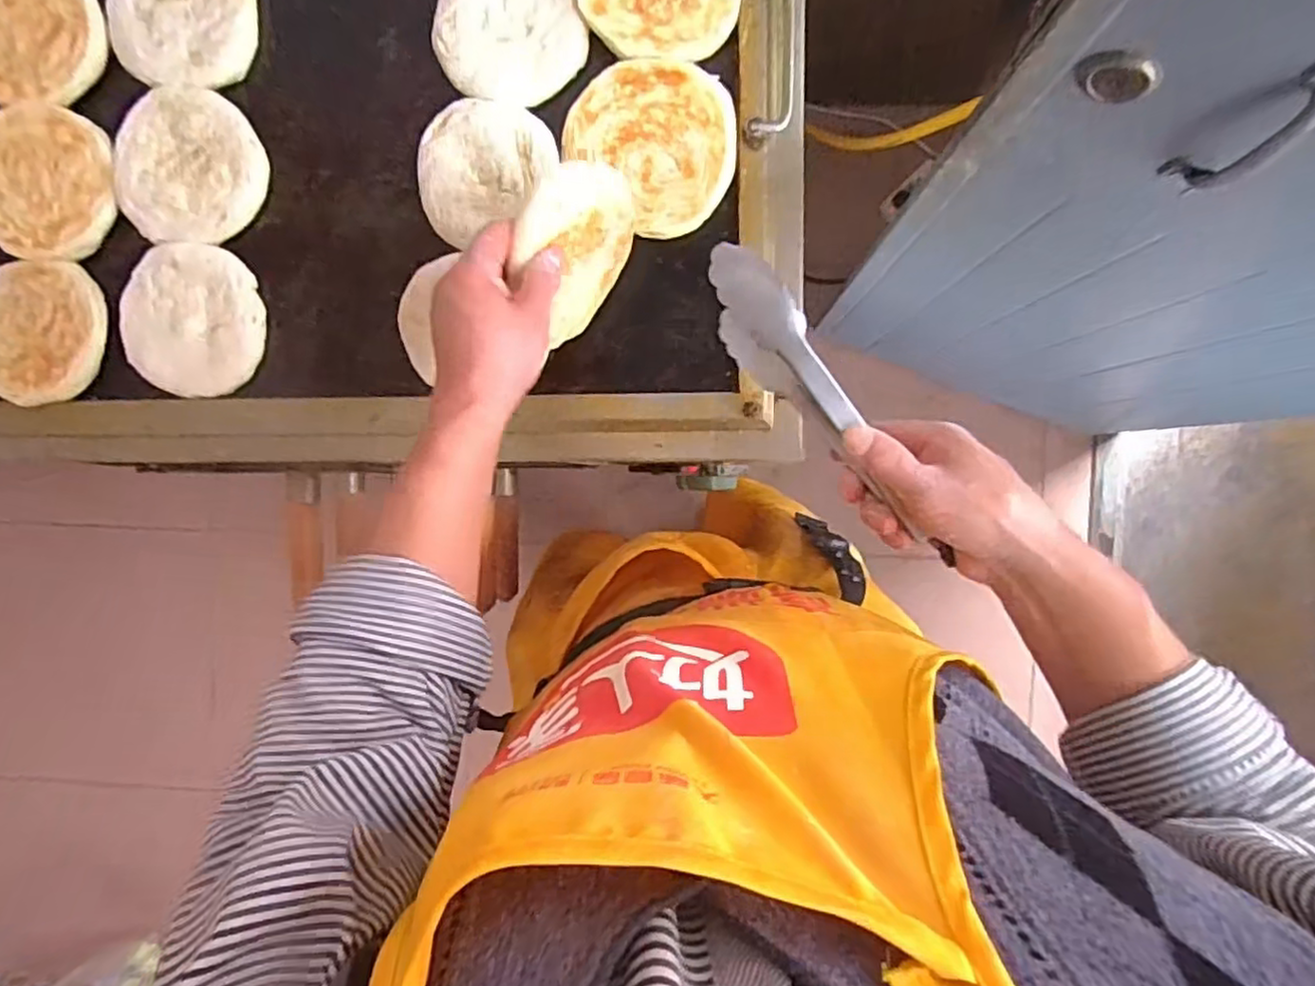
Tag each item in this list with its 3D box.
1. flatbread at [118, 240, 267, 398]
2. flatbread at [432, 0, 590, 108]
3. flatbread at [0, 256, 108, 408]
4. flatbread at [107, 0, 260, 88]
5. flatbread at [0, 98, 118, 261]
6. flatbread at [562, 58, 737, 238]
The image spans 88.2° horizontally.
[{"bbox_3d":[-0.405,-0.150,0.590,0.120,0.015,0.125,2,93,4],"label":"flatbread"},{"bbox_3d":[-0.122,-0.379,0.553,0.114,0.014,0.117,0,93,4],"label":"flatbread"},{"bbox_3d":[-0.535,-0.140,0.588,0.105,0.020,0.122,44,95,1],"label":"flatbread"},{"bbox_3d":[-0.398,-0.404,0.563,0.116,0.011,0.122,0,93,1],"label":"flatbread"},{"bbox_3d":[-0.523,-0.266,0.576,0.120,0.013,0.127,0,93,4],"label":"flatbread"},{"bbox_3d":[-0.006,-0.279,0.549,0.135,0.011,0.132,3,93,4],"label":"flatbread"}]

